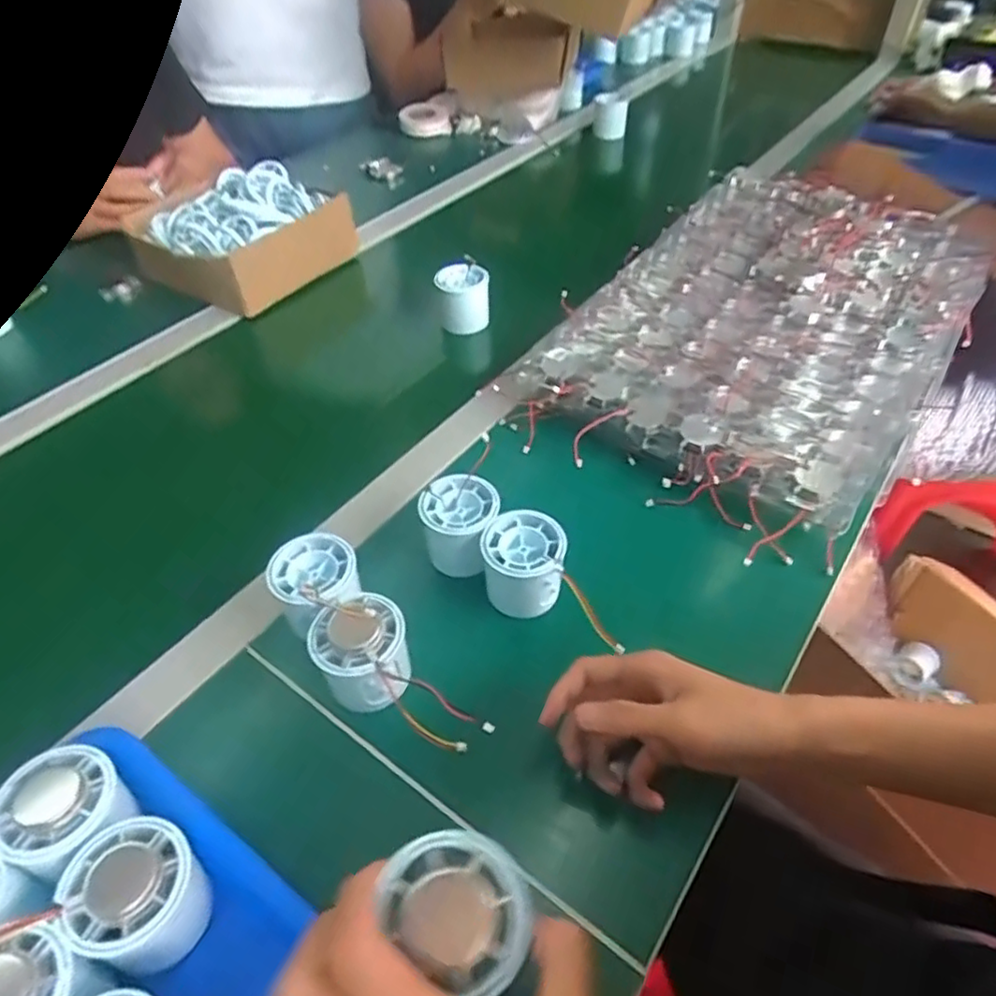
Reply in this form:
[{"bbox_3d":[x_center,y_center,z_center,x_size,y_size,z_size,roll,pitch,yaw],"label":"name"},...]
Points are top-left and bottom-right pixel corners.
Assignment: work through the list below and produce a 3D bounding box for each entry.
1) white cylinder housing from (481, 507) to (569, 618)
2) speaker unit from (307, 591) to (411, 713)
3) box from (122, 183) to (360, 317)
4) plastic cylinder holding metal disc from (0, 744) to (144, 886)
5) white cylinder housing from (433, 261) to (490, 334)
[{"bbox_3d":[0.018,0.047,0.452,0.056,0.052,0.058,8,47,10],"label":"white cylinder housing"},{"bbox_3d":[-0.083,0.096,0.406,0.053,0.061,0.058,-1,46,1],"label":"speaker unit"},{"bbox_3d":[-0.295,-0.298,0.782,0.169,0.078,0.199,28,53,26],"label":"box"},{"bbox_3d":[-0.217,0.159,0.333,0.056,0.034,0.053,30,54,27],"label":"plastic cylinder holding metal disc"},{"bbox_3d":[-0.036,-0.213,0.699,0.054,0.060,0.052,-3,46,-1],"label":"white cylinder housing"}]

